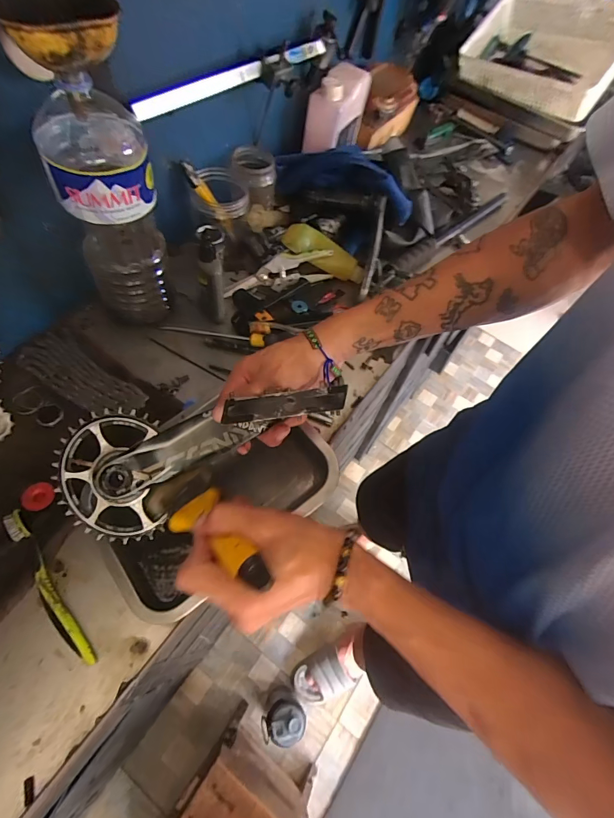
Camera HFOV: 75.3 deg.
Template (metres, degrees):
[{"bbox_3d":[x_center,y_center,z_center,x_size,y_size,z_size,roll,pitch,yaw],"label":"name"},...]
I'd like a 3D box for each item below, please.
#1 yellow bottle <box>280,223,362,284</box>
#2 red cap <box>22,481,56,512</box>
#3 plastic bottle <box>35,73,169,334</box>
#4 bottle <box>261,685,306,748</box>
[{"bbox_3d":[0.031,-0.264,0.678,0.148,0.035,0.054,29,59,-10],"label":"yellow bottle"},{"bbox_3d":[-0.303,0.099,0.451,0.030,0.012,0.032,3,60,-5],"label":"red cap"},{"bbox_3d":[-0.224,-0.216,0.480,0.098,0.286,0.075,-10,62,-12],"label":"plastic bottle"},{"bbox_3d":[-0.058,0.736,0.968,0.096,0.288,0.079,8,60,-2],"label":"bottle"}]

